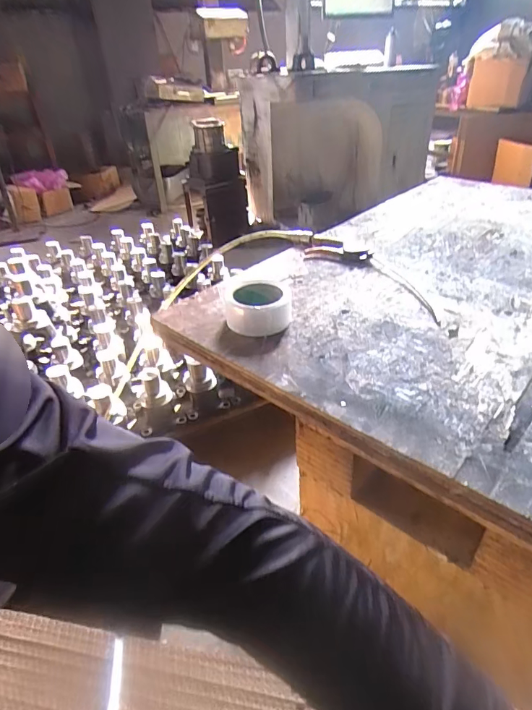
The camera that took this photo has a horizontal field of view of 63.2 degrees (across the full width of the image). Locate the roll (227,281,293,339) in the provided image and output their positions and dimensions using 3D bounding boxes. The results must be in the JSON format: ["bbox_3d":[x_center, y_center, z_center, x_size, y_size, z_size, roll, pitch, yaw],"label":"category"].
[{"bbox_3d":[-0.013,-0.076,0.665,0.096,0.048,0.101,-3,34,2],"label":"roll"}]

